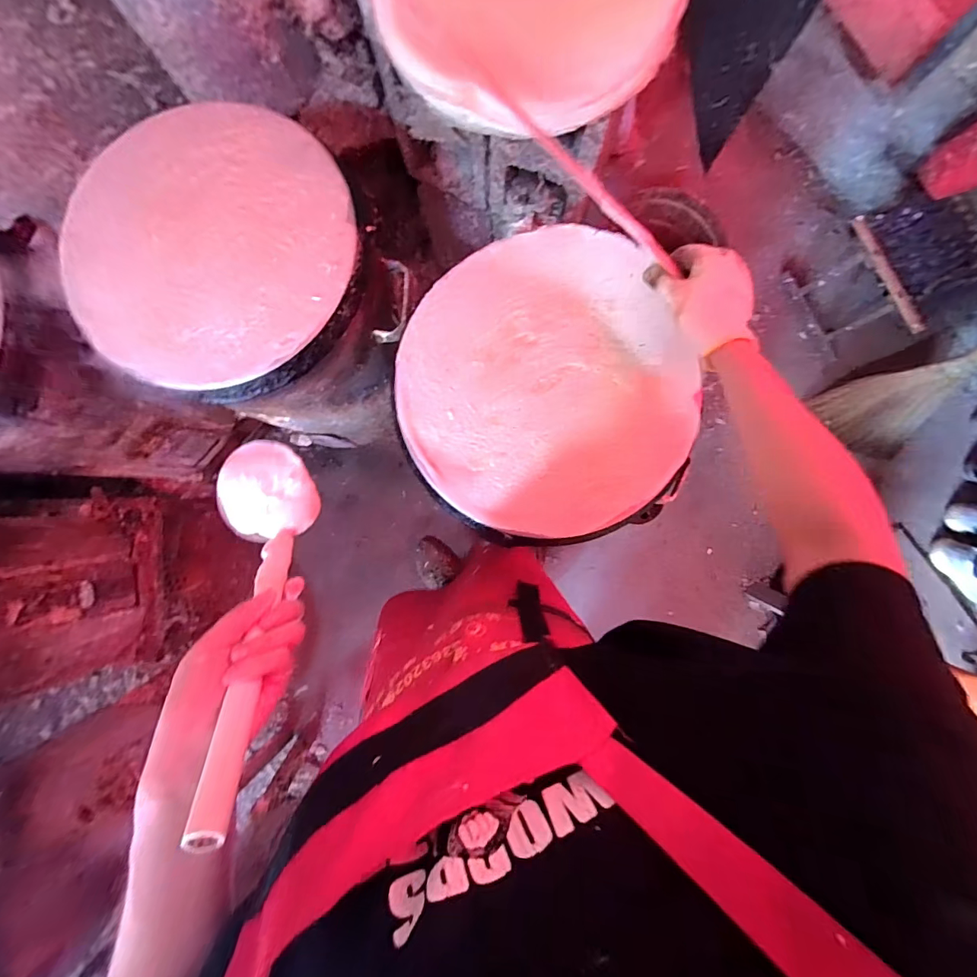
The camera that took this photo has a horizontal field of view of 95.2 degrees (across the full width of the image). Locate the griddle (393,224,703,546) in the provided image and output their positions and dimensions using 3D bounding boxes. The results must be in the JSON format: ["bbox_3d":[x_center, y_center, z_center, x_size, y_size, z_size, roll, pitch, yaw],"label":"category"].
[{"bbox_3d":[0.061,-0.121,0.541,0.340,0.040,0.364,0,88,0],"label":"griddle"}]

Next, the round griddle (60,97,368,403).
[{"bbox_3d":[-0.352,-0.304,0.563,0.376,0.030,0.352,0,88,0],"label":"round griddle"}]

